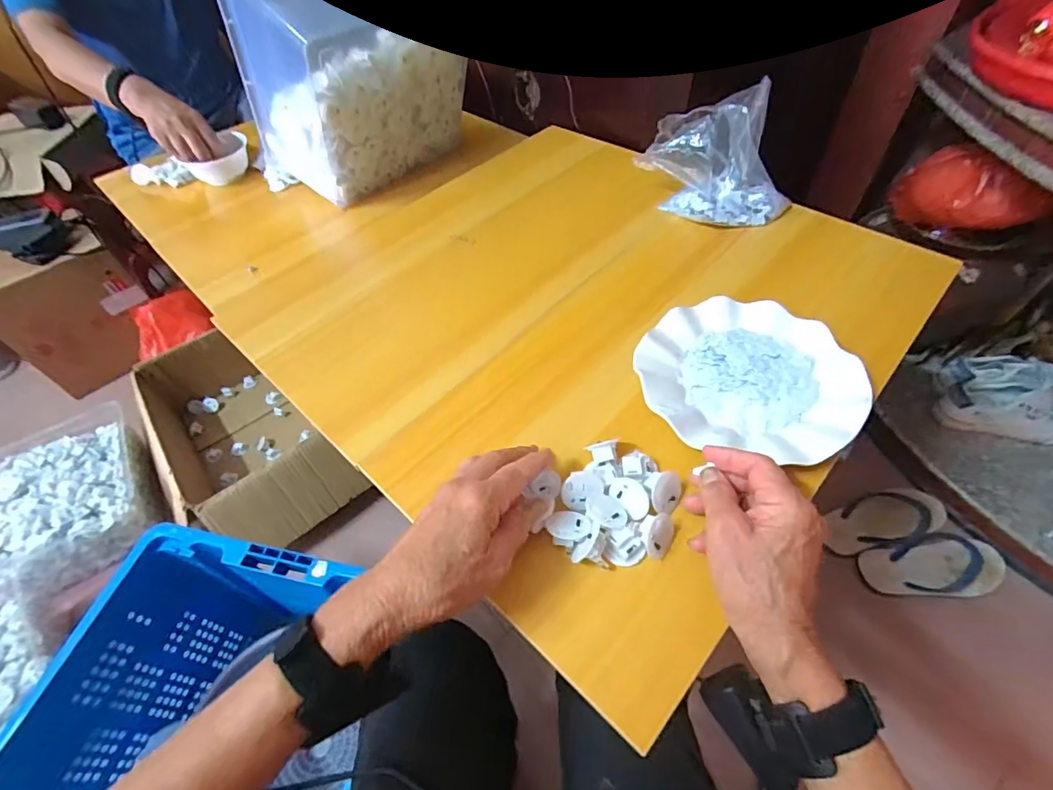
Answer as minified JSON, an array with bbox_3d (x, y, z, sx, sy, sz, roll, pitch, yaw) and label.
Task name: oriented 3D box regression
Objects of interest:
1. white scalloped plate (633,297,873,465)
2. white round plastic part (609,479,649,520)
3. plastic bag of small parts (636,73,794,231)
[{"bbox_3d":[0.197,-0.017,0.447,0.183,0.025,0.170,-3,52,4],"label":"white scalloped plate"},{"bbox_3d":[0.081,0.077,0.377,0.026,0.008,0.033,-34,69,-9],"label":"white round plastic part"},{"bbox_3d":[0.231,-0.287,0.599,0.121,0.112,0.157,-32,56,-18],"label":"plastic bag of small parts"}]

